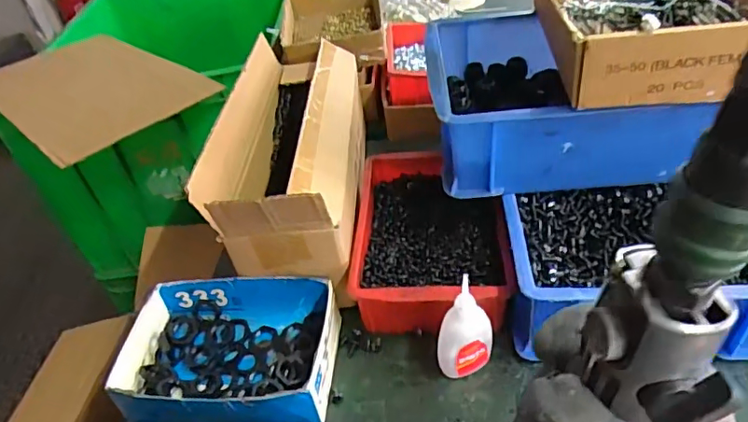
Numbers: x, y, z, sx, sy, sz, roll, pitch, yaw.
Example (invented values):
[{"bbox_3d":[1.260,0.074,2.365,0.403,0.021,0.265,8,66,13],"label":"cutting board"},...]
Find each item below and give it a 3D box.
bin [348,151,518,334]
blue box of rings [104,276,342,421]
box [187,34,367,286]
[{"bbox_3d":[0.051,0.023,0.497,0.126,0.061,0.225,-2,40,7],"label":"bin"},{"bbox_3d":[-0.112,0.114,0.426,0.161,0.051,0.118,-2,40,7],"label":"blue box of rings"},{"bbox_3d":[-0.078,-0.076,0.550,0.120,0.097,0.334,-5,40,5],"label":"box"}]

